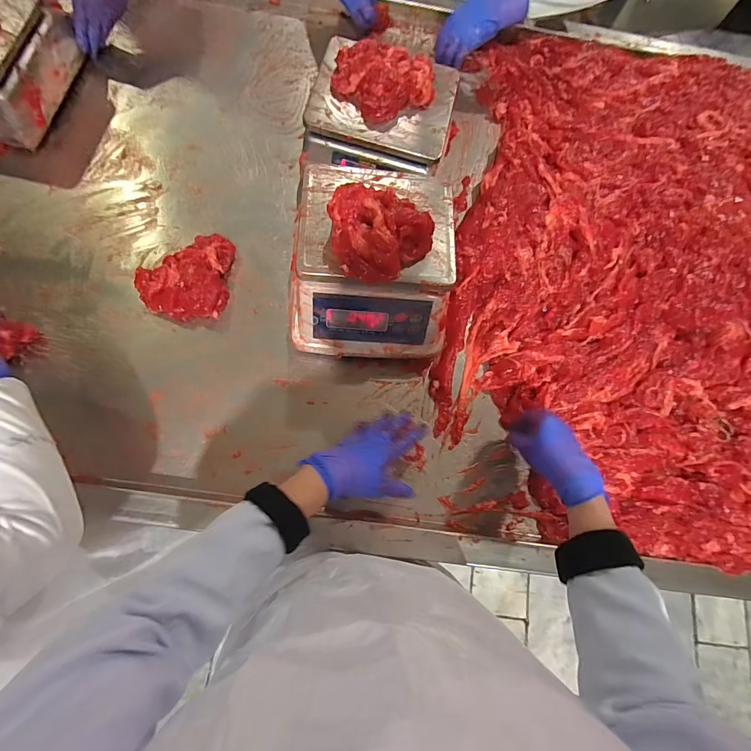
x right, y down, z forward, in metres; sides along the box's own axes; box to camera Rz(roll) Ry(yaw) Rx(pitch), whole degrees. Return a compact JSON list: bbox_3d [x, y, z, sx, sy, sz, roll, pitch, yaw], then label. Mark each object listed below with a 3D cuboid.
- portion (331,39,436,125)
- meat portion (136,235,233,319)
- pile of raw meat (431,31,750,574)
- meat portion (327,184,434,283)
[{"bbox_3d":[0.014,-0.458,0.584,0.156,0.049,0.106,-2,77,-4],"label":"portion"},{"bbox_3d":[-0.302,-0.163,0.591,0.129,0.039,0.146,4,77,-3],"label":"meat portion"},{"bbox_3d":[0.562,-0.191,0.635,0.829,0.077,0.933,10,75,1],"label":"pile of raw meat"},{"bbox_3d":[0.009,-0.176,0.461,0.122,0.050,0.104,-7,77,-6],"label":"meat portion"}]

